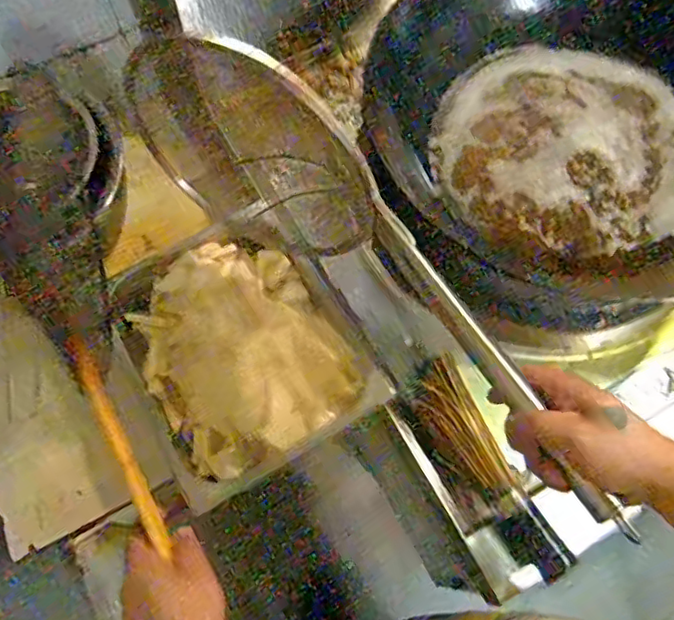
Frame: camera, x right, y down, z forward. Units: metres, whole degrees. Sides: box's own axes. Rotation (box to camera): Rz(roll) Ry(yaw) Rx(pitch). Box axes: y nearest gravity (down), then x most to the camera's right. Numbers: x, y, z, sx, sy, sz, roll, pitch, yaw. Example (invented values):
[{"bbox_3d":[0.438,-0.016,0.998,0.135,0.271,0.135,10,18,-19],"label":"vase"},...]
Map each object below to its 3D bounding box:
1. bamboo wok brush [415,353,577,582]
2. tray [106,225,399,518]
[{"bbox_3d":[0.169,0.181,0.699,0.058,0.047,0.258,-25,65,-9],"label":"bamboo wok brush"},{"bbox_3d":[-0.125,0.034,0.768,0.273,0.087,0.317,-29,66,-11],"label":"tray"}]

